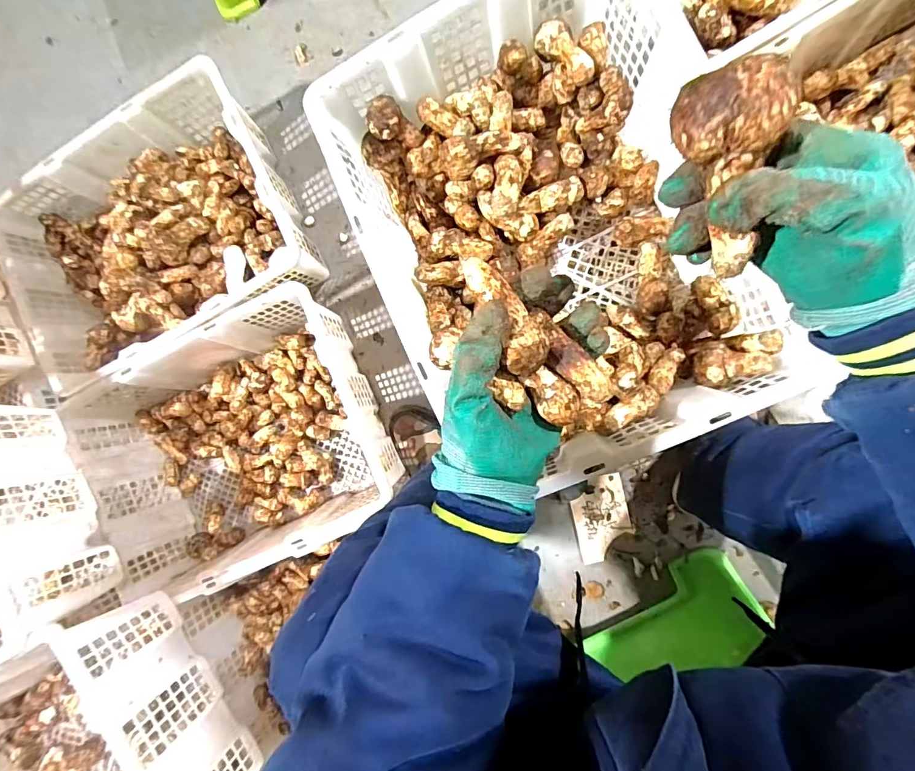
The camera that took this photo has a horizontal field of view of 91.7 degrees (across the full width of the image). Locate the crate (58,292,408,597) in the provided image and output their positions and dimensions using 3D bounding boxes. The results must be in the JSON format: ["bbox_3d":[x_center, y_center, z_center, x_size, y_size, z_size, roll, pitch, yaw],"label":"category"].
[{"bbox_3d":[-0.370,0.104,0.748,0.478,0.167,0.367,-20,87,9],"label":"crate"}]

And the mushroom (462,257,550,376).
[{"bbox_3d":[0.031,-0.045,0.278,0.032,0.033,0.077,-33,93,9],"label":"mushroom"}]

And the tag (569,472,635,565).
[{"bbox_3d":[0.235,0.217,0.725,0.088,0.006,0.132,-14,87,12],"label":"tag"}]

